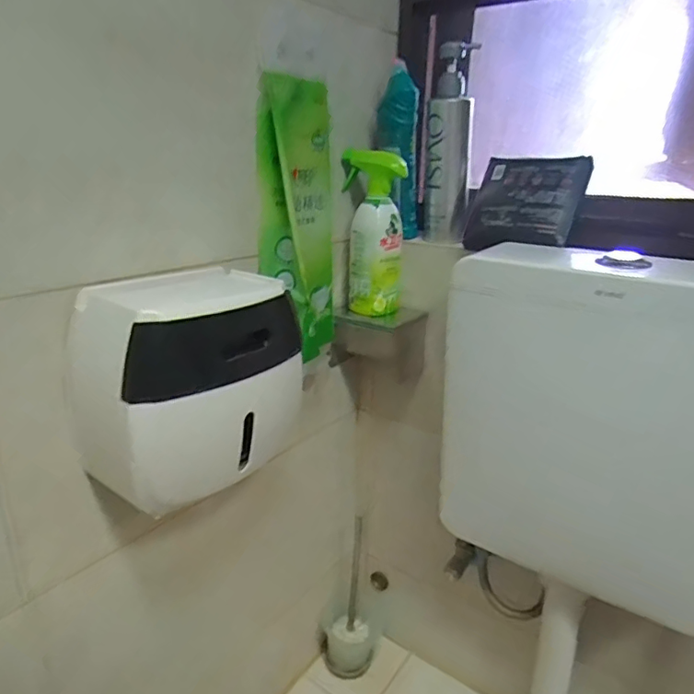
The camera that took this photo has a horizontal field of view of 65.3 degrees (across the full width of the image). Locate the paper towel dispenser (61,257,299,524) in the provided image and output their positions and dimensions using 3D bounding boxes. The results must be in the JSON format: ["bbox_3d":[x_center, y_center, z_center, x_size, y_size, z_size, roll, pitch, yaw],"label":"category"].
[{"bbox_3d":[-0.160,0.035,0.563,0.149,0.188,0.198,12,22,28],"label":"paper towel dispenser"}]

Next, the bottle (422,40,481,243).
[{"bbox_3d":[0.145,-0.281,0.775,0.064,0.253,0.060,5,20,11],"label":"bottle"}]

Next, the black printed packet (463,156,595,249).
[{"bbox_3d":[0.240,-0.198,0.731,0.141,0.131,0.027,13,-14,34],"label":"black printed packet"}]

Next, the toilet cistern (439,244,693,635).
[{"bbox_3d":[0.291,0.101,0.650,0.359,0.407,0.110,14,23,32],"label":"toilet cistern"}]

